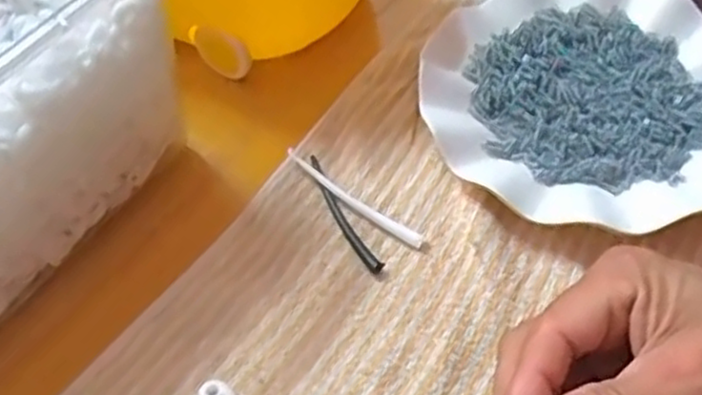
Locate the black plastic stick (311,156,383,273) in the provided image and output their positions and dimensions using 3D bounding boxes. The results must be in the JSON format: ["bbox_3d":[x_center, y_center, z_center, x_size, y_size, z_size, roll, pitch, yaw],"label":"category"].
[{"bbox_3d":[-0.006,0.008,0.390,0.009,0.007,0.082,-25,55,-12],"label":"black plastic stick"}]

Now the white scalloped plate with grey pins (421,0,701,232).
[{"bbox_3d":[0.135,-0.061,0.411,0.180,0.029,0.170,-3,54,4],"label":"white scalloped plate with grey pins"}]

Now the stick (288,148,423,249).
[{"bbox_3d":[0.000,0.000,0.392,0.093,0.007,0.008,33,64,26],"label":"stick"}]

